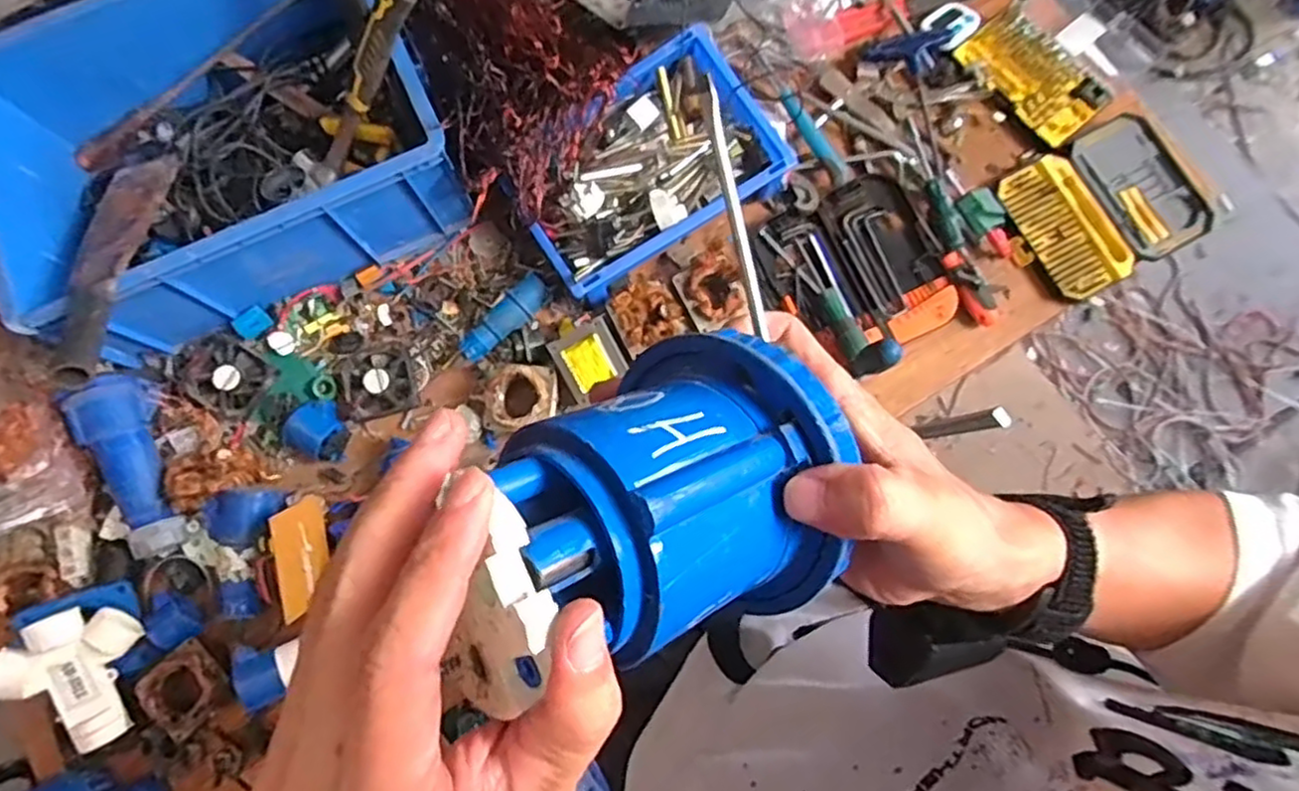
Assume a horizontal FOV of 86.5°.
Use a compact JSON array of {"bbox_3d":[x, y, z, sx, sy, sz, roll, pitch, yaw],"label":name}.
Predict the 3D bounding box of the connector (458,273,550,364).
[{"bbox_3d":[-0.177,-0.091,0.855,0.043,0.038,0.128,44,82,9],"label":"connector"}]

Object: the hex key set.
[{"bbox_3d":[0.305,-0.180,0.874,0.110,0.018,0.213,-23,78,-4],"label":"hex key set"}]

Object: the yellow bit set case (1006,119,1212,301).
[{"bbox_3d":[0.595,-0.248,0.905,0.257,0.024,0.185,-27,78,-5],"label":"yellow bit set case"}]

